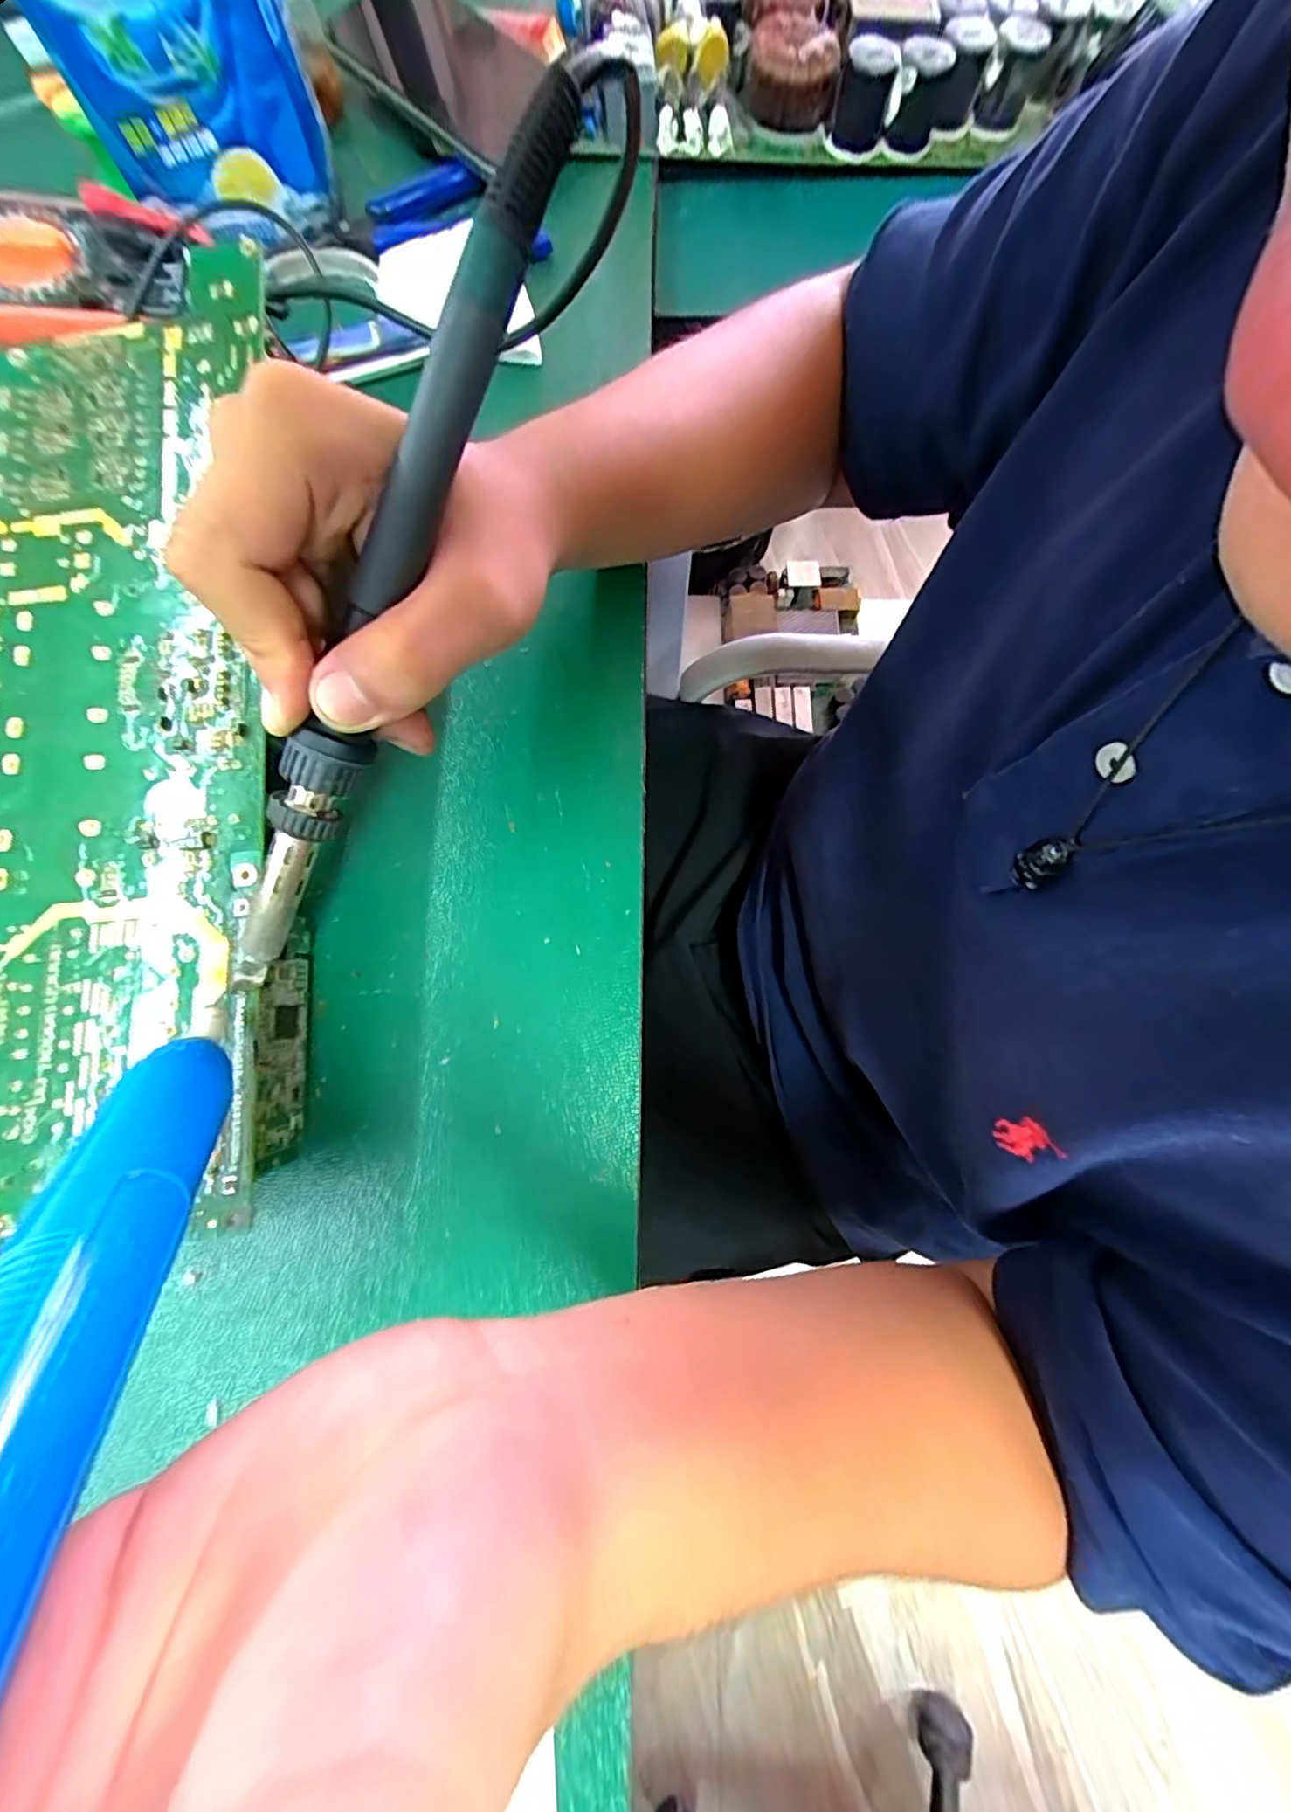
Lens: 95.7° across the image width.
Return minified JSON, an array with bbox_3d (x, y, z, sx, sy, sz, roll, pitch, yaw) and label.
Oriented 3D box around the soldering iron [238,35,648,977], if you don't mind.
[{"bbox_3d":[-0.063,-0.084,0.153,0.020,0.023,0.233,30,104,7],"label":"soldering iron"}]

